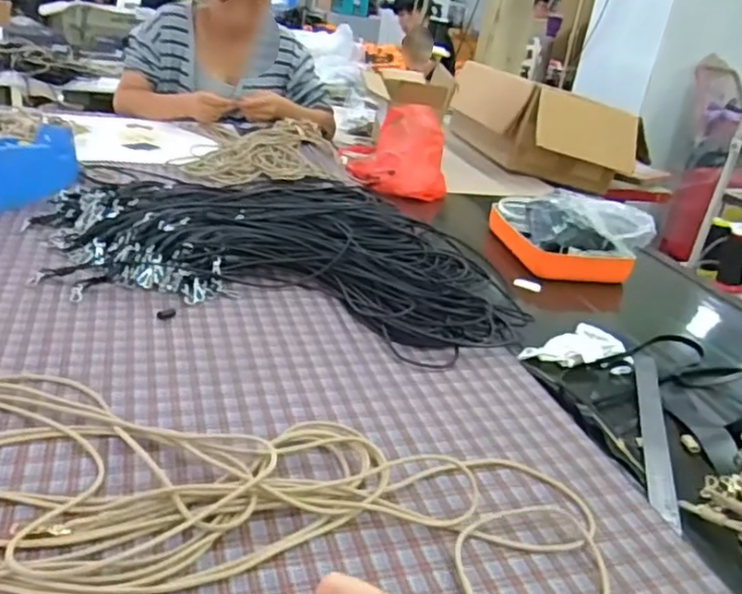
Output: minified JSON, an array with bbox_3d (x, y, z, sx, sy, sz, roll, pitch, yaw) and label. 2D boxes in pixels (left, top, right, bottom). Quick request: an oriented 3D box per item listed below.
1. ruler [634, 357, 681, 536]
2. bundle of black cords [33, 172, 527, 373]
[{"bbox_3d":[0.310,0.138,0.733,0.026,0.009,0.318,14,26,13],"label":"ruler"},{"bbox_3d":[-0.133,-0.082,0.951,0.664,0.060,0.399,10,25,7],"label":"bundle of black cords"}]

